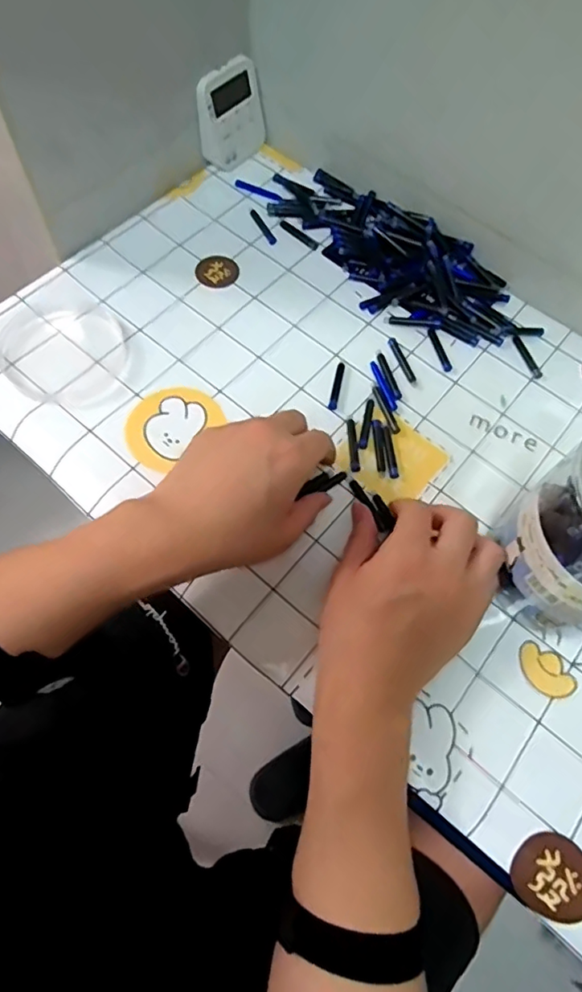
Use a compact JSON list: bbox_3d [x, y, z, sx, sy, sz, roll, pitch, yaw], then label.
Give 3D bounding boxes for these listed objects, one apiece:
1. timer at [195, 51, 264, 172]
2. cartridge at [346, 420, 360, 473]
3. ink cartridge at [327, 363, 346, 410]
[{"bbox_3d":[-0.060,-0.386,0.558,0.021,0.081,0.080,31,68,31],"label":"timer"},{"bbox_3d":[0.050,-0.042,0.443,0.008,0.004,0.048,-1,66,-4],"label":"cartridge"},{"bbox_3d":[0.039,-0.094,0.467,0.007,0.004,0.048,14,66,3],"label":"ink cartridge"}]

